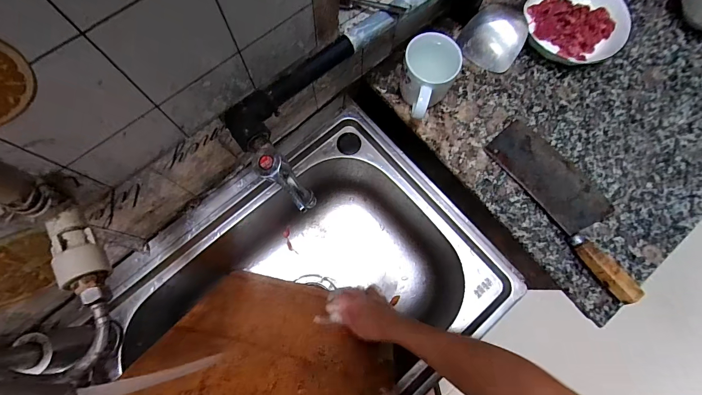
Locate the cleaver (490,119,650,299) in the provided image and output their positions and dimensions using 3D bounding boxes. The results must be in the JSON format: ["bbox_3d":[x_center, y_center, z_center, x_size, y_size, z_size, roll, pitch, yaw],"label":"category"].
[{"bbox_3d":[0.316,0.003,0.481,0.092,0.034,0.271,-32,77,-8],"label":"cleaver"}]

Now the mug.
[{"bbox_3d":[0.105,-0.165,0.492,0.076,0.090,0.112,27,75,6],"label":"mug"}]

